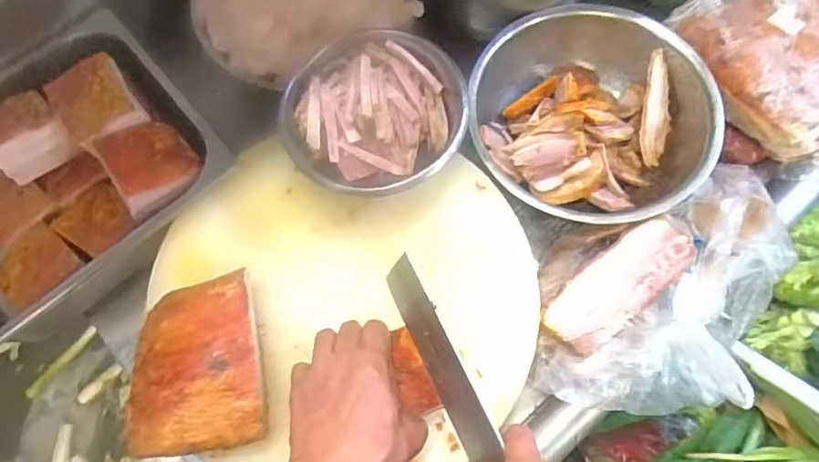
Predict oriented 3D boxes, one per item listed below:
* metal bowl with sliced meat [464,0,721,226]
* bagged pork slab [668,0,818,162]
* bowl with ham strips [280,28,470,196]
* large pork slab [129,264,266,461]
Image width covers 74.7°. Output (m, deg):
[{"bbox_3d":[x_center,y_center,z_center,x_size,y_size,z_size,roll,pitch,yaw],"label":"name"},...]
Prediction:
[{"bbox_3d":[0.190,-0.120,0.583,0.243,0.077,0.229,0,71,1],"label":"metal bowl with sliced meat"},{"bbox_3d":[0.391,-0.191,0.556,0.159,0.057,0.200,-28,73,-8],"label":"bagged pork slab"},{"bbox_3d":[-0.035,-0.104,0.526,0.162,0.083,0.163,0,71,1],"label":"bowl with ham strips"},{"bbox_3d":[-0.177,0.115,0.461,0.102,0.066,0.136,-6,71,-1],"label":"large pork slab"}]

